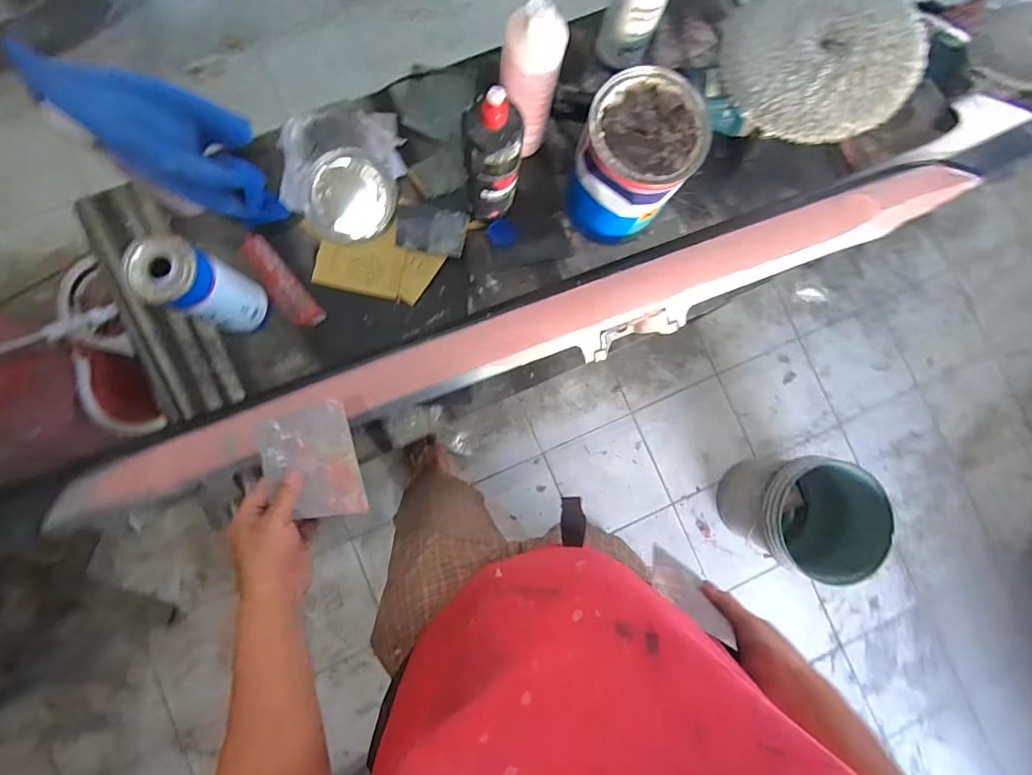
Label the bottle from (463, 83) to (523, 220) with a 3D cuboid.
[{"bbox_3d":[-0.033,-0.320,0.652,0.081,0.229,0.073,2,85,-4],"label":"bottle"}]

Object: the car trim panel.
[{"bbox_3d":[0.081,-0.105,0.746,1.596,0.068,0.135,-21,87,-6],"label":"car trim panel"}]

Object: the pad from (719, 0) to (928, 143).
[{"bbox_3d":[0.434,-0.475,0.649,0.244,0.039,0.251,-10,82,8],"label":"pad"}]

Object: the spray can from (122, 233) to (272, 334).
[{"bbox_3d":[-0.426,-0.134,0.630,0.085,0.187,0.085,0,85,-4],"label":"spray can"}]

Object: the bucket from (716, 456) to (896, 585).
[{"bbox_3d":[0.731,0.336,1.243,0.299,0.327,0.285,0,85,-4],"label":"bucket"}]

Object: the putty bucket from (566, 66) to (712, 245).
[{"bbox_3d":[0.176,-0.346,0.697,0.159,0.173,0.173,0,85,-4],"label":"putty bucket"}]

